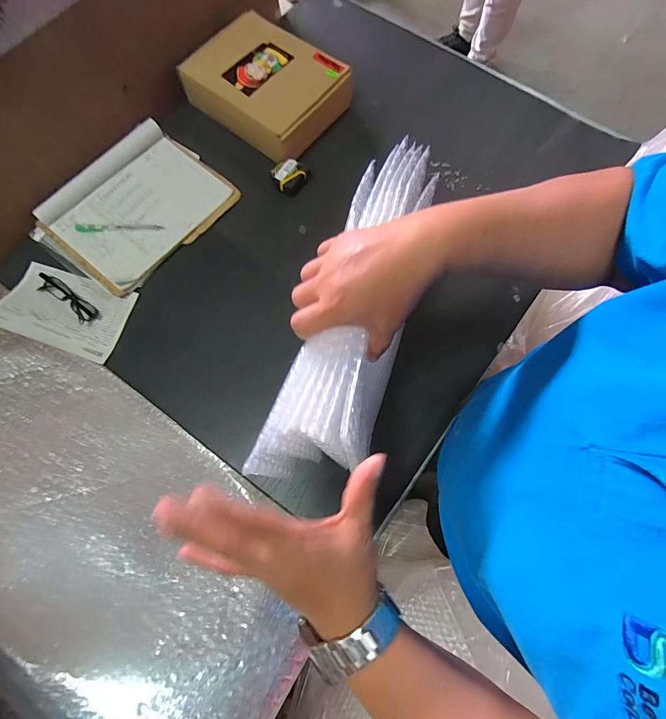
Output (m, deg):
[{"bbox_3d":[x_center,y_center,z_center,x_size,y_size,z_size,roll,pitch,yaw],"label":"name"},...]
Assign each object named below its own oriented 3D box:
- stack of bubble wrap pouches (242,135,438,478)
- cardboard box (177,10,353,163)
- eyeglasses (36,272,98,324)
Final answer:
[{"bbox_3d":[0.028,-0.052,0.330,0.080,0.047,0.331,18,73,6],"label":"stack of bubble wrap pouches"},{"bbox_3d":[-0.118,-0.530,0.719,0.280,0.077,0.224,37,78,10],"label":"cardboard box"},{"bbox_3d":[-0.469,-0.108,0.643,0.121,0.023,0.034,36,78,10],"label":"eyeglasses"}]

